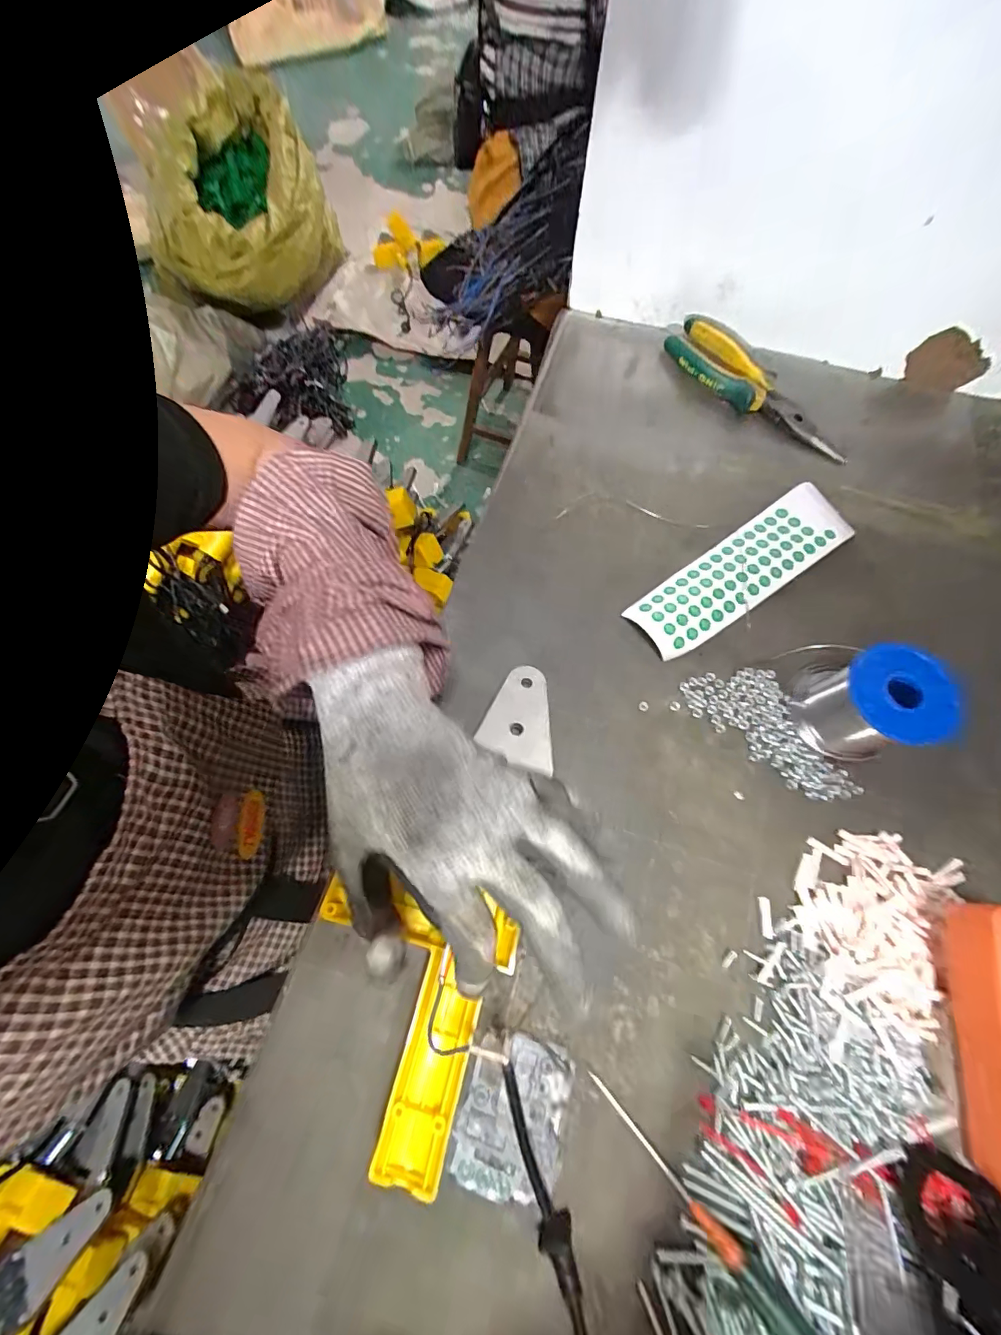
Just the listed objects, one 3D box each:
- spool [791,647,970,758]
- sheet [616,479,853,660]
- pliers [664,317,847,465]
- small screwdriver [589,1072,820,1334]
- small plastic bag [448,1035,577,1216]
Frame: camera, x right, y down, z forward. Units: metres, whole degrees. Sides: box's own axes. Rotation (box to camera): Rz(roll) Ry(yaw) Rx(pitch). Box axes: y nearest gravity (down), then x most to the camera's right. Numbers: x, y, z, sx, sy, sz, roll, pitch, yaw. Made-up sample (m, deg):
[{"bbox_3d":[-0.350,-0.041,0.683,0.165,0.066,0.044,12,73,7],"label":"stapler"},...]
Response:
[{"bbox_3d":[0.249,0.023,0.324,0.063,0.065,0.073,-21,71,-8],"label":"spool"},{"bbox_3d":[0.202,-0.082,0.392,0.213,0.015,0.058,-35,73,-13],"label":"sheet"},{"bbox_3d":[0.249,-0.268,0.457,0.196,0.027,0.062,39,74,13],"label":"pliers"},{"bbox_3d":[0.102,0.280,0.247,0.019,0.019,0.145,-41,68,-14],"label":"small screwdriver"},{"bbox_3d":[0.007,0.251,0.268,0.058,0.004,0.071,12,70,4],"label":"small plastic bag"}]

